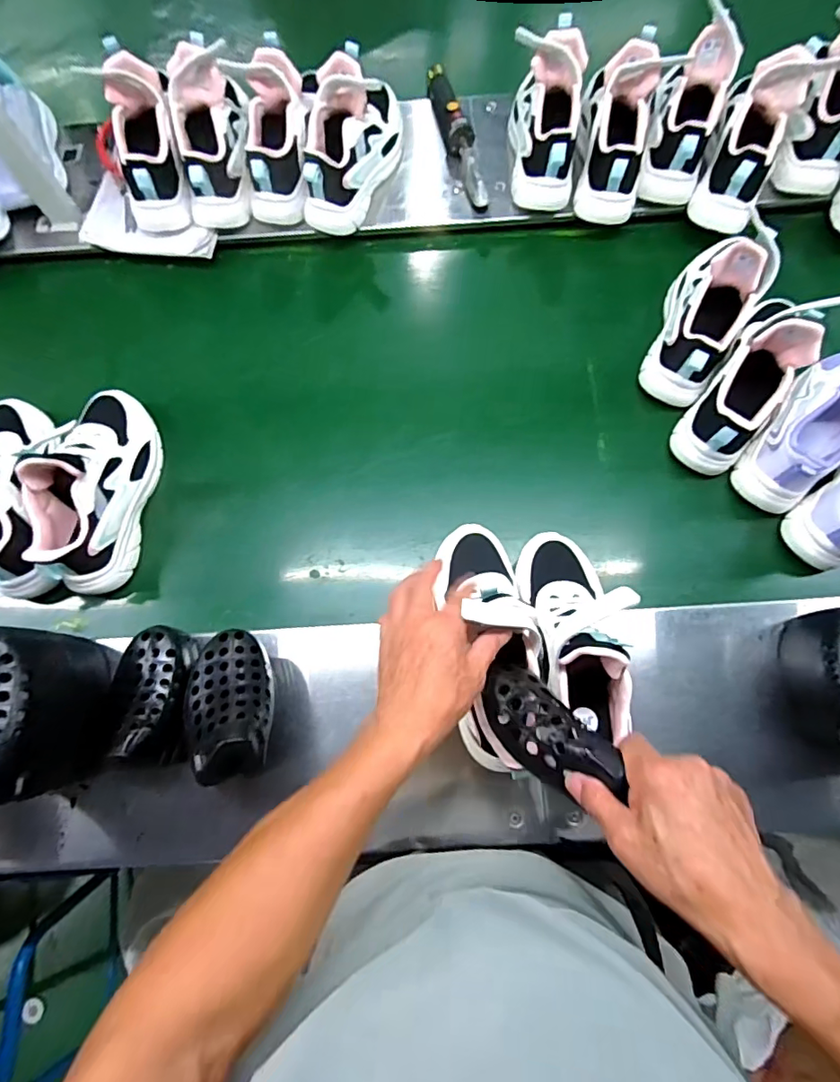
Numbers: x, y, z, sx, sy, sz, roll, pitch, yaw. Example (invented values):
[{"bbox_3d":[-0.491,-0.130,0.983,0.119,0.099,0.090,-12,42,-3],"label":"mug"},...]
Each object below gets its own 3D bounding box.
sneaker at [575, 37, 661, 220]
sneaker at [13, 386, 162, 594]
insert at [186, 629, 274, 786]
[{"bbox_3d":[0.267,-0.534,0.675,0.094,0.132,0.154,9,78,3],"label":"sneaker"},{"bbox_3d":[-0.395,-0.073,0.616,0.091,0.143,0.256,2,76,3],"label":"sneaker"},{"bbox_3d":[-0.180,0.147,0.469,0.083,0.059,0.130,-15,75,-3],"label":"insert"}]

